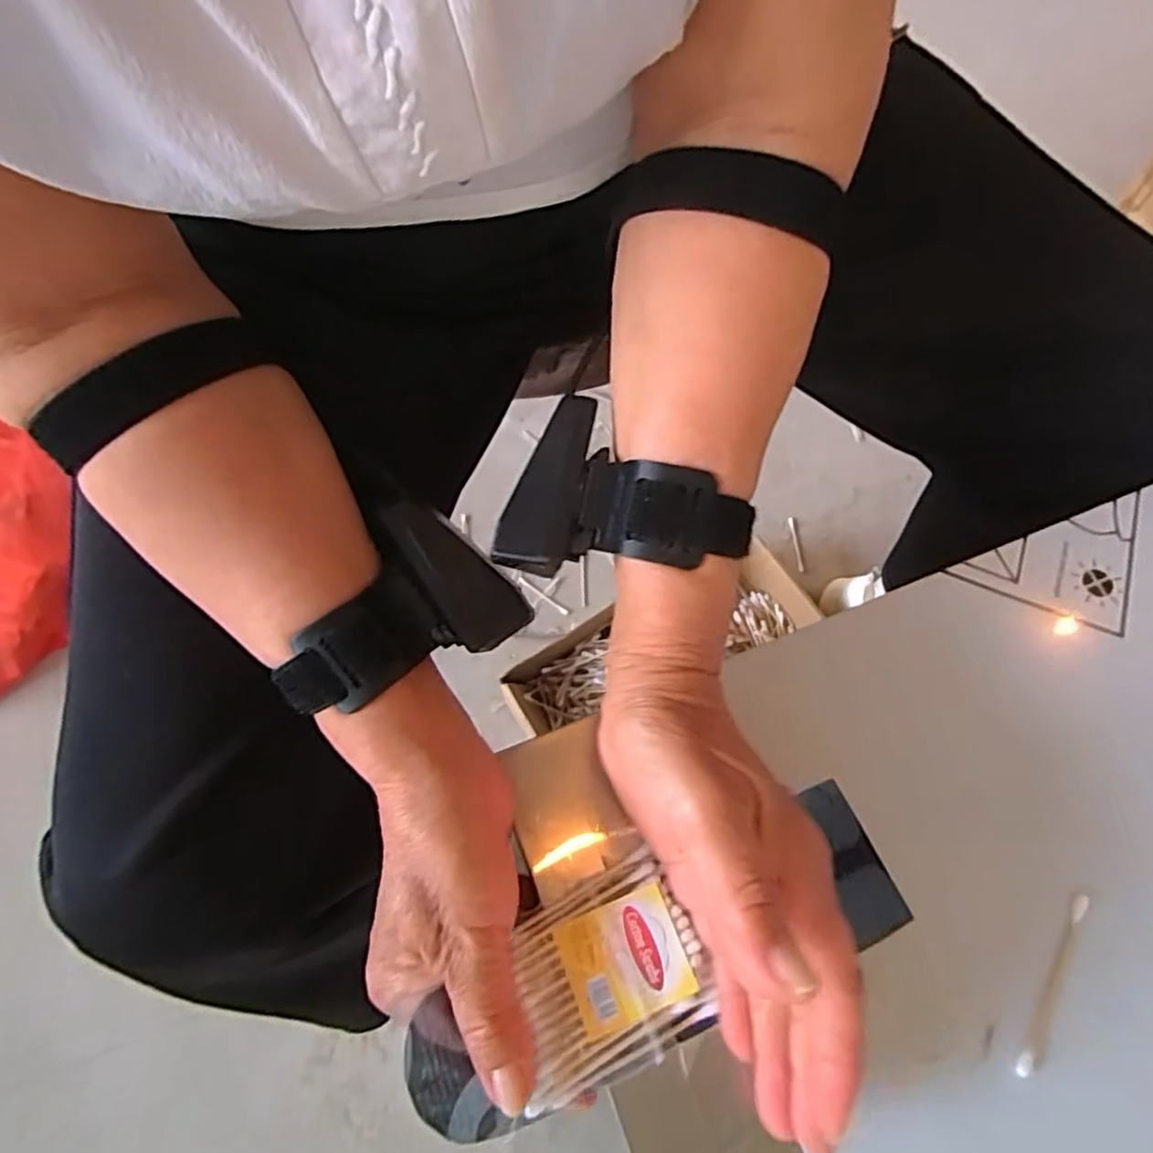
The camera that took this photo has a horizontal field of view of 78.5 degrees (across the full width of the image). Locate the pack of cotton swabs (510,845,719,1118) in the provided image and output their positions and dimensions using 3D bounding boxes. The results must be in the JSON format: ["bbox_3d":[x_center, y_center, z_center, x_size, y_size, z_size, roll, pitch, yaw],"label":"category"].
[{"bbox_3d":[0.009,0.150,0.264,0.070,0.012,0.062,-24,64,-9],"label":"pack of cotton swabs"}]

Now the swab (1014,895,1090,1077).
[{"bbox_3d":[0.182,0.154,0.267,0.008,0.004,0.071,31,68,17],"label":"swab"}]

